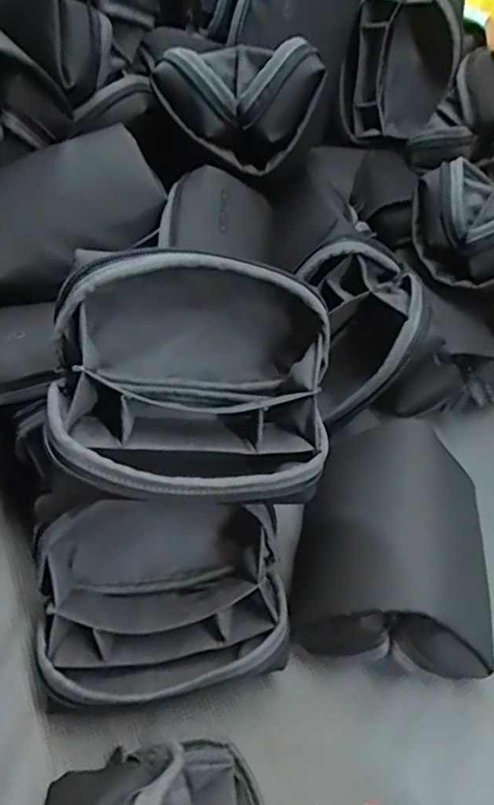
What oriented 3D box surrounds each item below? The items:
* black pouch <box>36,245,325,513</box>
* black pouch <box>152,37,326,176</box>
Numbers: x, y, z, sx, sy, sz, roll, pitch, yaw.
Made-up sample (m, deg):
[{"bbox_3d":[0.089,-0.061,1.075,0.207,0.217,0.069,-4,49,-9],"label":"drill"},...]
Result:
[{"bbox_3d":[-0.031,-0.016,0.351,0.163,0.101,0.131,1,47,-2],"label":"black pouch"},{"bbox_3d":[-0.002,-0.240,0.490,0.133,0.085,0.055,1,31,12],"label":"black pouch"}]

